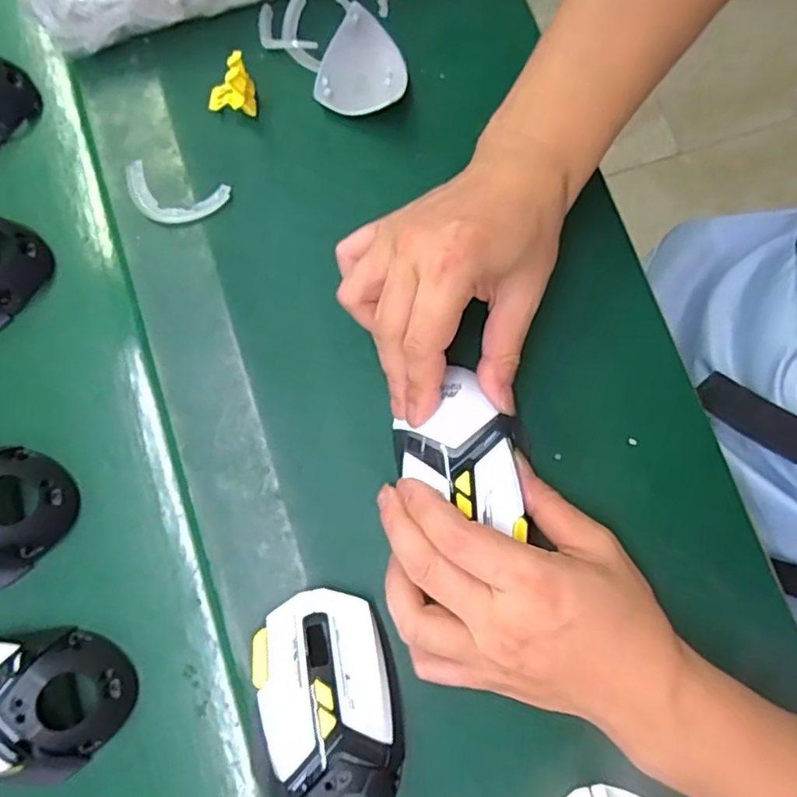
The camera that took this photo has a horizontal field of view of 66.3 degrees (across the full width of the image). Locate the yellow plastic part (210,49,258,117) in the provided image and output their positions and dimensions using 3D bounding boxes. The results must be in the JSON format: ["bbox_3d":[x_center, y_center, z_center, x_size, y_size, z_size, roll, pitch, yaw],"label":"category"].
[{"bbox_3d":[-0.104,-0.190,0.376,0.030,0.028,0.023,-20,80,-6],"label":"yellow plastic part"}]

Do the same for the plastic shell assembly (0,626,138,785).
[{"bbox_3d":[-0.200,0.159,0.308,0.120,0.036,0.074,-5,79,-3],"label":"plastic shell assembly"}]

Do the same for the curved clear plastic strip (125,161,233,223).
[{"bbox_3d":[-0.138,-0.123,0.372,0.064,0.004,0.033,18,79,2],"label":"curved clear plastic strip"}]

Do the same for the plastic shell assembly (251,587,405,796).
[{"bbox_3d":[-0.032,0.159,0.305,0.070,0.043,0.121,-8,79,-3],"label":"plastic shell assembly"}]

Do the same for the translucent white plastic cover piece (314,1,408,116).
[{"bbox_3d":[-0.021,-0.208,0.381,0.047,0.029,0.058,28,79,4],"label":"translucent white plastic cover piece"}]

